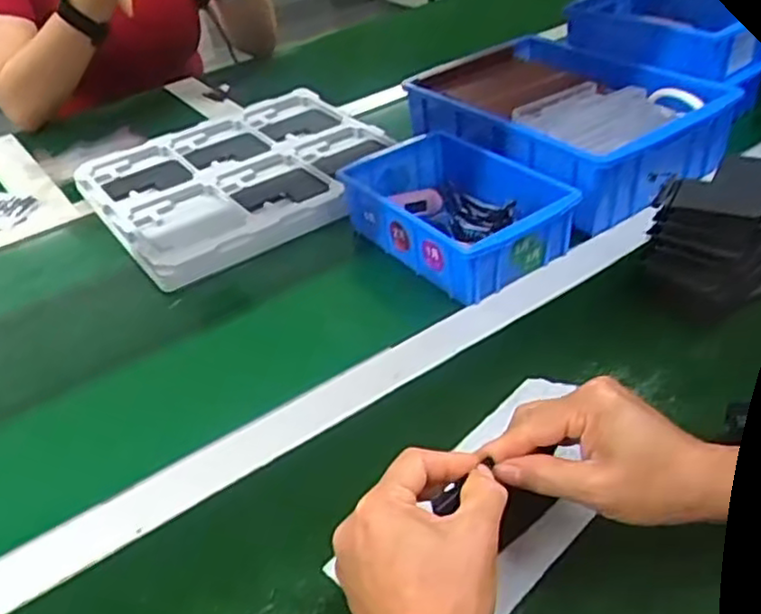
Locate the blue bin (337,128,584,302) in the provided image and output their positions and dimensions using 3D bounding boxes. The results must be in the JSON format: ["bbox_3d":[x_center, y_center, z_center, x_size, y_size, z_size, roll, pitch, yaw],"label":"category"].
[{"bbox_3d":[0.079,-0.098,0.710,0.165,0.071,0.212,-27,42,-25],"label":"blue bin"}]

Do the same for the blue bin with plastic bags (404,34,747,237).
[{"bbox_3d":[0.190,-0.204,0.811,0.223,0.096,0.326,-30,43,-27],"label":"blue bin with plastic bags"}]

